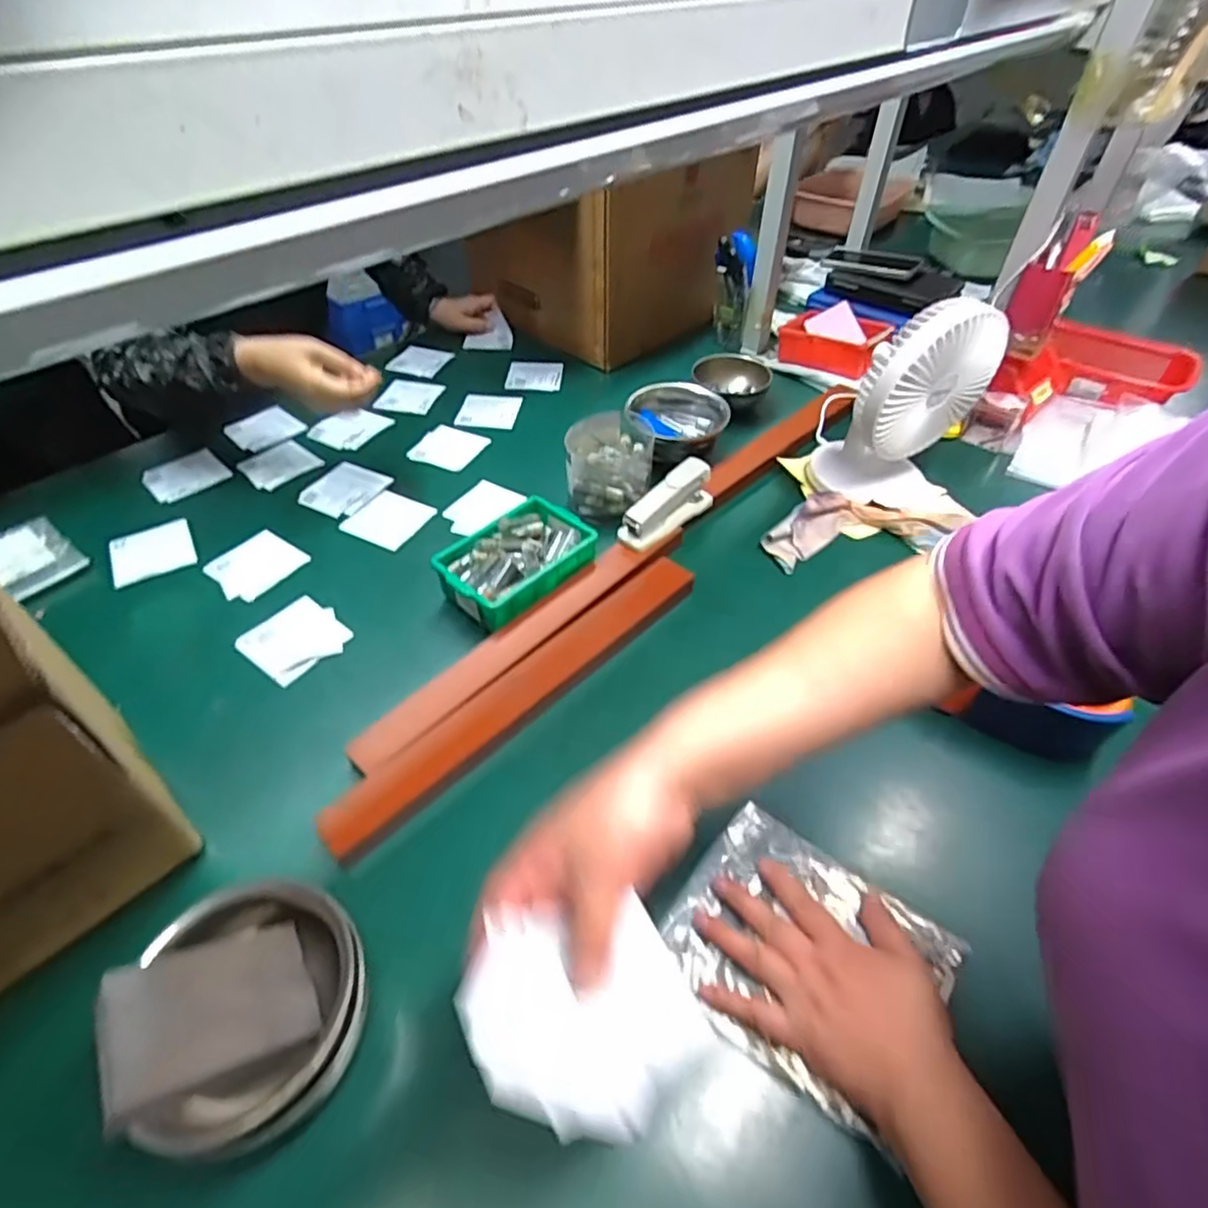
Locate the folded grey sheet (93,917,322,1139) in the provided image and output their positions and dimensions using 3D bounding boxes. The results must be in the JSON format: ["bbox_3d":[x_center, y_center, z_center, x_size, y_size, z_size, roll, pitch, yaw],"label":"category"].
[{"bbox_3d":[-0.213,0.220,0.356,0.102,0.012,0.072,7,32,-50],"label":"folded grey sheet"}]

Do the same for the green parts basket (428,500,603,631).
[{"bbox_3d":[-0.089,-0.038,0.665,0.101,0.053,0.151,33,54,28],"label":"green parts basket"}]

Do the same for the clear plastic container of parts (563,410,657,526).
[{"bbox_3d":[0.006,-0.157,0.764,0.101,0.092,0.112,3,46,3],"label":"clear plastic container of parts"}]

